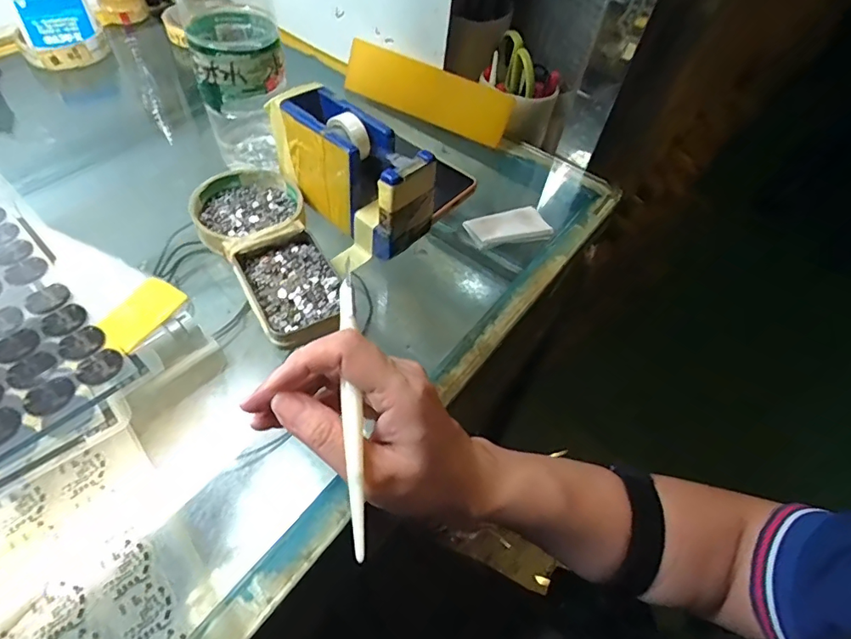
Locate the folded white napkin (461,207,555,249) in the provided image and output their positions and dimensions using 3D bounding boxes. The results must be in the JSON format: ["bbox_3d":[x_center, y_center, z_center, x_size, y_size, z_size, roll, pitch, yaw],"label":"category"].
[{"bbox_3d":[0.068,-0.076,0.404,0.065,0.010,0.034,-11,54,-14],"label":"folded white napkin"}]

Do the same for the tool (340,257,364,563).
[{"bbox_3d":[-0.036,0.035,0.234,0.009,0.007,0.143,-3,61,-8],"label":"tool"}]

